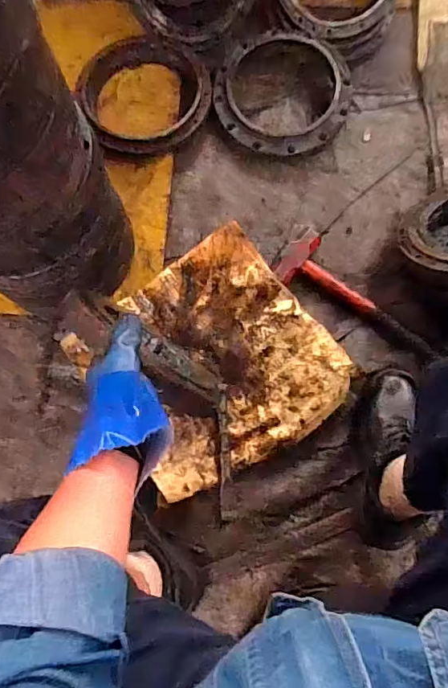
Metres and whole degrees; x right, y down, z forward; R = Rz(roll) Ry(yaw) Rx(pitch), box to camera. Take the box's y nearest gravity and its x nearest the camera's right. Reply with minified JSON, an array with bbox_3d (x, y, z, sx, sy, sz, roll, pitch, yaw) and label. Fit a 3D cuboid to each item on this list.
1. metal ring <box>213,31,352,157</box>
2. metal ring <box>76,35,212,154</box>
[{"bbox_3d":[0.105,-0.456,0.831,0.245,0.046,0.234,0,78,1],"label":"metal ring"},{"bbox_3d":[-0.145,-0.462,0.835,0.227,0.052,0.231,0,78,1],"label":"metal ring"}]

